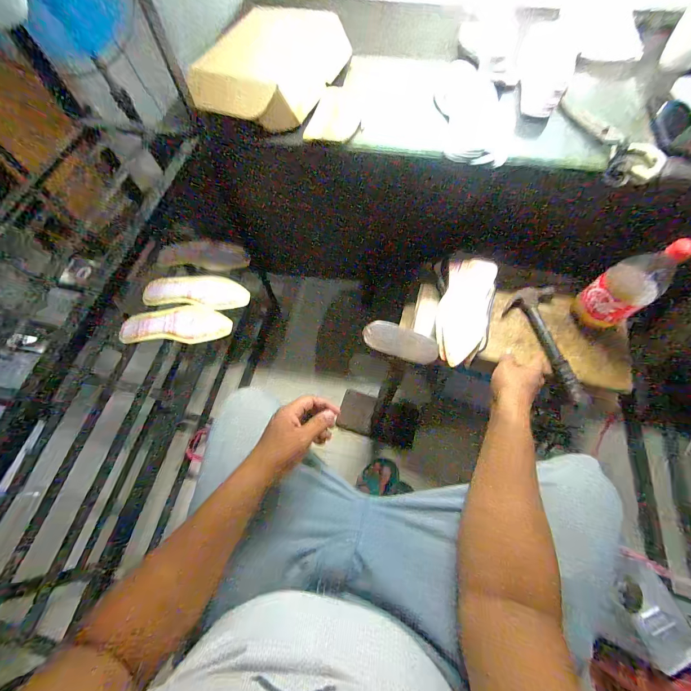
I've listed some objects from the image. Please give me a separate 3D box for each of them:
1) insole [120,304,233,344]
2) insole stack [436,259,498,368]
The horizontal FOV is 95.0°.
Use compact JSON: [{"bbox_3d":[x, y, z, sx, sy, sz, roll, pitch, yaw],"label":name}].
[{"bbox_3d":[-0.398,-0.051,0.756,0.240,0.030,0.104,-3,52,-5],"label":"insole"},{"bbox_3d":[0.252,-0.073,0.664,0.110,0.051,0.246,13,65,9],"label":"insole stack"}]

